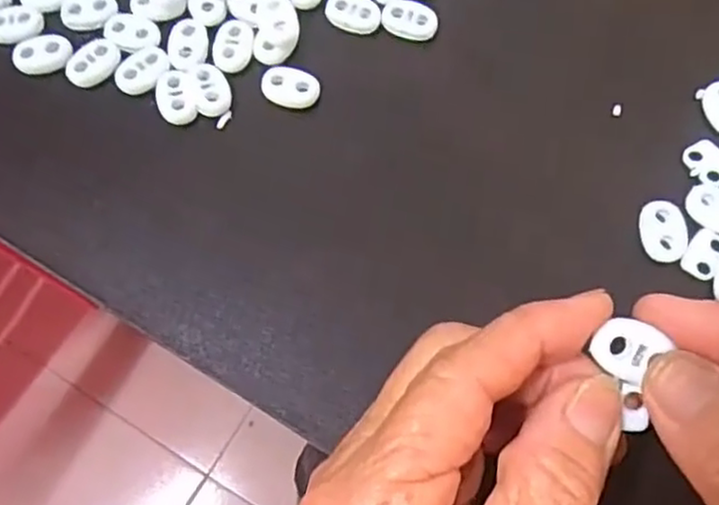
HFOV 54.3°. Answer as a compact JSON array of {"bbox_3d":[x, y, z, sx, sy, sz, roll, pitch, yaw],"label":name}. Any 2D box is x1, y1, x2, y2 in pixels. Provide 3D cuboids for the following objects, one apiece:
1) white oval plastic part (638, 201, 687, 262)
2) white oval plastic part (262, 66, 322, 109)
[{"bbox_3d":[0.108,-0.007,0.251,0.015,0.005,0.022,-3,71,1],"label":"white oval plastic part"},{"bbox_3d":[-0.027,-0.064,0.272,0.022,0.004,0.016,21,73,9],"label":"white oval plastic part"}]

